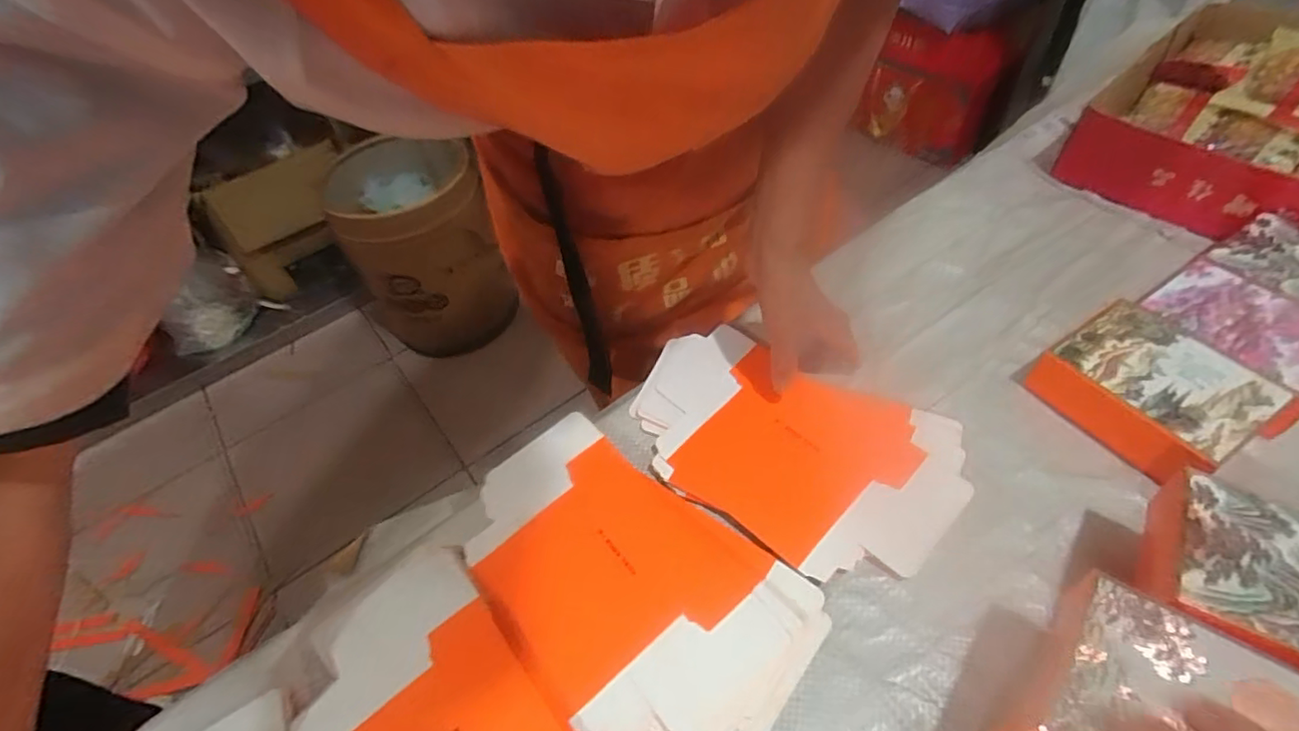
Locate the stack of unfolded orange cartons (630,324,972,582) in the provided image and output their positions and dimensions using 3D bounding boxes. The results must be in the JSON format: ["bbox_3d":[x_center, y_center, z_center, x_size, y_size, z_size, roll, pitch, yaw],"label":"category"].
[{"bbox_3d":[0.108,0.063,0.494,0.261,0.020,0.166,28,57,22],"label":"stack of unfolded orange cartons"}]

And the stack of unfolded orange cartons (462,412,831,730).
[{"bbox_3d":[-0.023,0.151,0.429,0.259,0.017,0.158,33,59,25],"label":"stack of unfolded orange cartons"}]

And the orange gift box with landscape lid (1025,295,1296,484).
[{"bbox_3d":[0.388,0.018,0.476,0.103,0.060,0.129,-27,55,-19],"label":"orange gift box with landscape lid"}]

